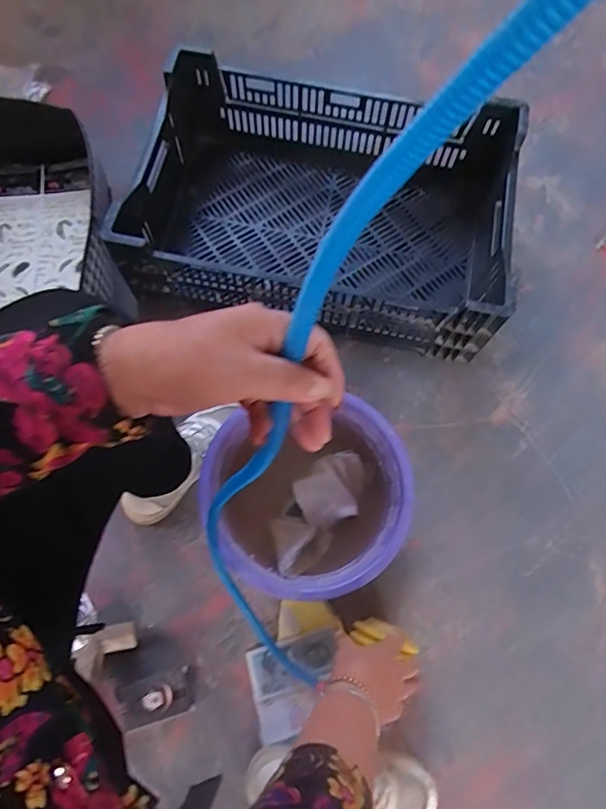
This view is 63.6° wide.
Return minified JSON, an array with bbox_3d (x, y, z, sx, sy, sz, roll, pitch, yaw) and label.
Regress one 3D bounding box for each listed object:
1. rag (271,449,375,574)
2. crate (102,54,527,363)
[{"bbox_3d":[0.023,0.153,0.720,0.092,0.032,0.193,41,75,10],"label":"rag"},{"bbox_3d":[0.038,-0.327,0.824,0.574,0.191,0.380,11,73,2],"label":"crate"}]

